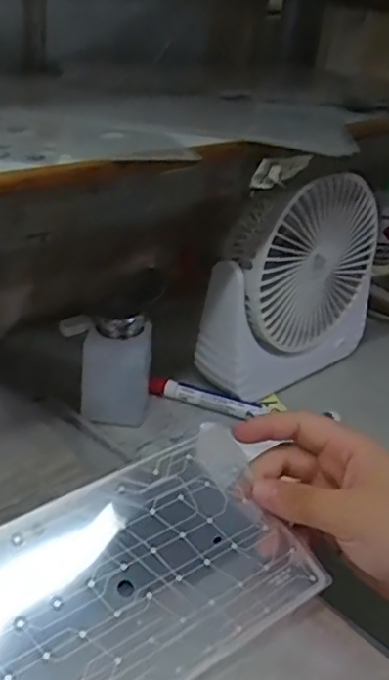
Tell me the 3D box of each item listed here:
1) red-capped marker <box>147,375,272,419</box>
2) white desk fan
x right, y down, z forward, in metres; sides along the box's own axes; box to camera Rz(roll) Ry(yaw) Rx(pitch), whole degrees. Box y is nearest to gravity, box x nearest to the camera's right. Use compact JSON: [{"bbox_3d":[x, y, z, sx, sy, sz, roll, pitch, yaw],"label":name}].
[{"bbox_3d":[0.010,0.050,0.555,0.103,0.014,0.015,14,31,13],"label":"red-capped marker"},{"bbox_3d":[0.093,-0.055,0.573,0.188,0.179,0.063,-23,41,-40],"label":"white desk fan"}]

